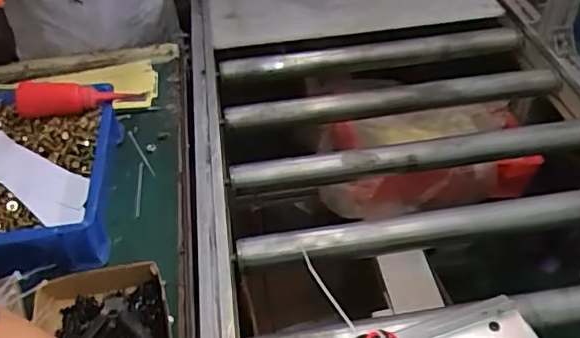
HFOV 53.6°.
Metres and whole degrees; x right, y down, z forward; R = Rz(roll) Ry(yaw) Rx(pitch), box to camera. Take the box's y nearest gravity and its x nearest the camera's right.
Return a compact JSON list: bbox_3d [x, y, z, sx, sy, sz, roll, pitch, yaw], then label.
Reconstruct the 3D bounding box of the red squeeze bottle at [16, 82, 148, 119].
[{"bbox_3d":[-0.300,-0.102,0.807,0.174,0.045,0.046,-6,41,3],"label":"red squeeze bottle"}]

